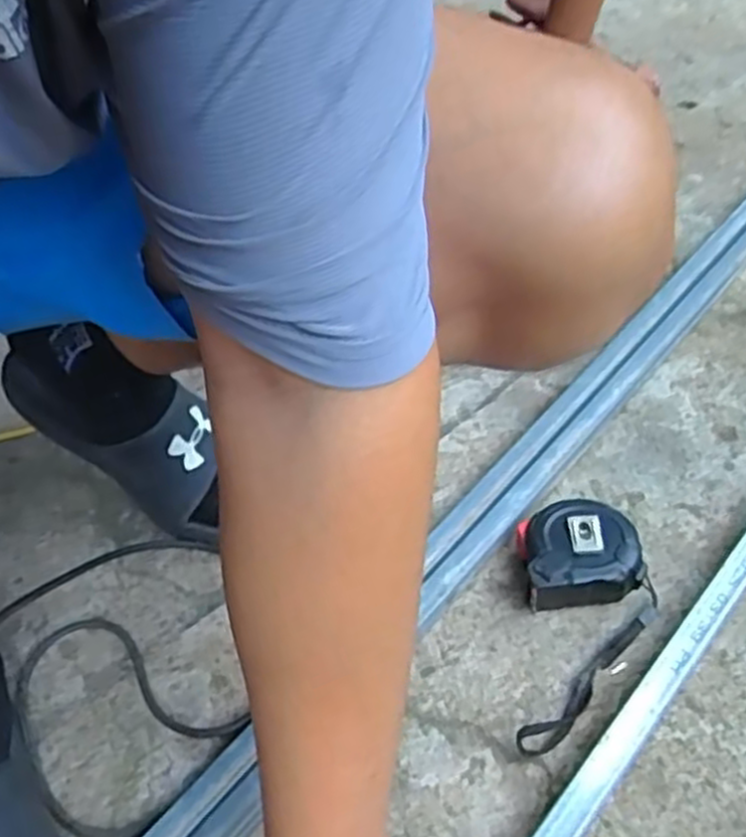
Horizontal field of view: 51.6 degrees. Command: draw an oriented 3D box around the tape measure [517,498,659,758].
[{"bbox_3d":[0.149,0.136,0.529,0.096,0.043,0.182,1,43,9],"label":"tape measure"}]

